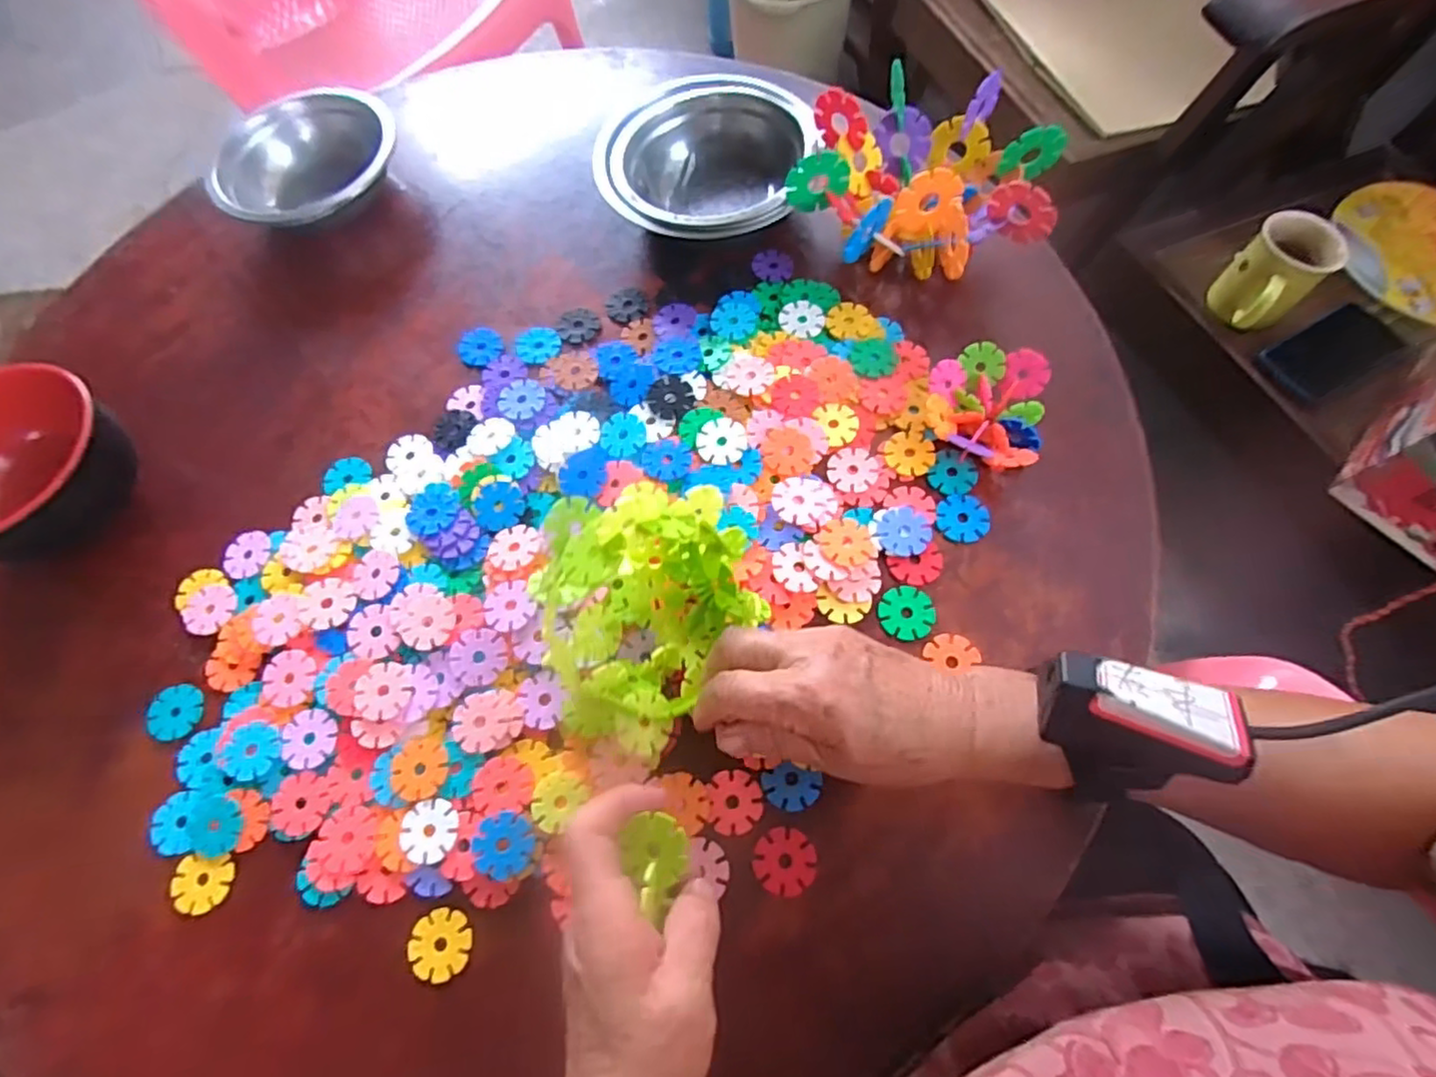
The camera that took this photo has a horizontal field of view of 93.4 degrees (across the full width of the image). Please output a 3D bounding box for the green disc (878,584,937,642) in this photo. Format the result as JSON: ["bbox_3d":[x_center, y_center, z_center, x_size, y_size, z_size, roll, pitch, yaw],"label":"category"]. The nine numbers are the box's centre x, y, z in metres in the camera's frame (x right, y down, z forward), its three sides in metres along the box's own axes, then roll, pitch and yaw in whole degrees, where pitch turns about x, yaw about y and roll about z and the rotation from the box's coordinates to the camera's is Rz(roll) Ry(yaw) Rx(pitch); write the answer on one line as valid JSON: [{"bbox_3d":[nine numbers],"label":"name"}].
[{"bbox_3d":[0.112,0.044,0.398,0.032,0.004,0.032,-1,68,3],"label":"green disc"}]

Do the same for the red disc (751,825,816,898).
[{"bbox_3d":[0.034,0.165,0.346,0.031,0.004,0.031,-1,68,3],"label":"red disc"}]

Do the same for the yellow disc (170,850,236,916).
[{"bbox_3d":[-0.278,0.186,0.363,0.031,0.004,0.028,-6,68,1],"label":"yellow disc"}]

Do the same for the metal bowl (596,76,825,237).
[{"bbox_3d":[-0.011,-0.271,0.502,0.146,0.058,0.124,16,70,10],"label":"metal bowl"}]

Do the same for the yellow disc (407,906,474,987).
[{"bbox_3d":[-0.142,0.208,0.346,0.030,0.004,0.032,-1,68,3],"label":"yellow disc"}]

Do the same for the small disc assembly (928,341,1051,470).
[{"bbox_3d":[0.165,-0.079,0.424,0.069,0.035,0.080,16,70,10],"label":"small disc assembly"}]

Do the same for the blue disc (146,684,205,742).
[{"bbox_3d":[-0.323,0.104,0.403,0.030,0.005,0.031,-5,68,2],"label":"blue disc"}]

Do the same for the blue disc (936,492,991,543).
[{"bbox_3d":[0.152,-0.014,0.416,0.035,0.004,0.031,-40,71,-12],"label":"blue disc"}]

